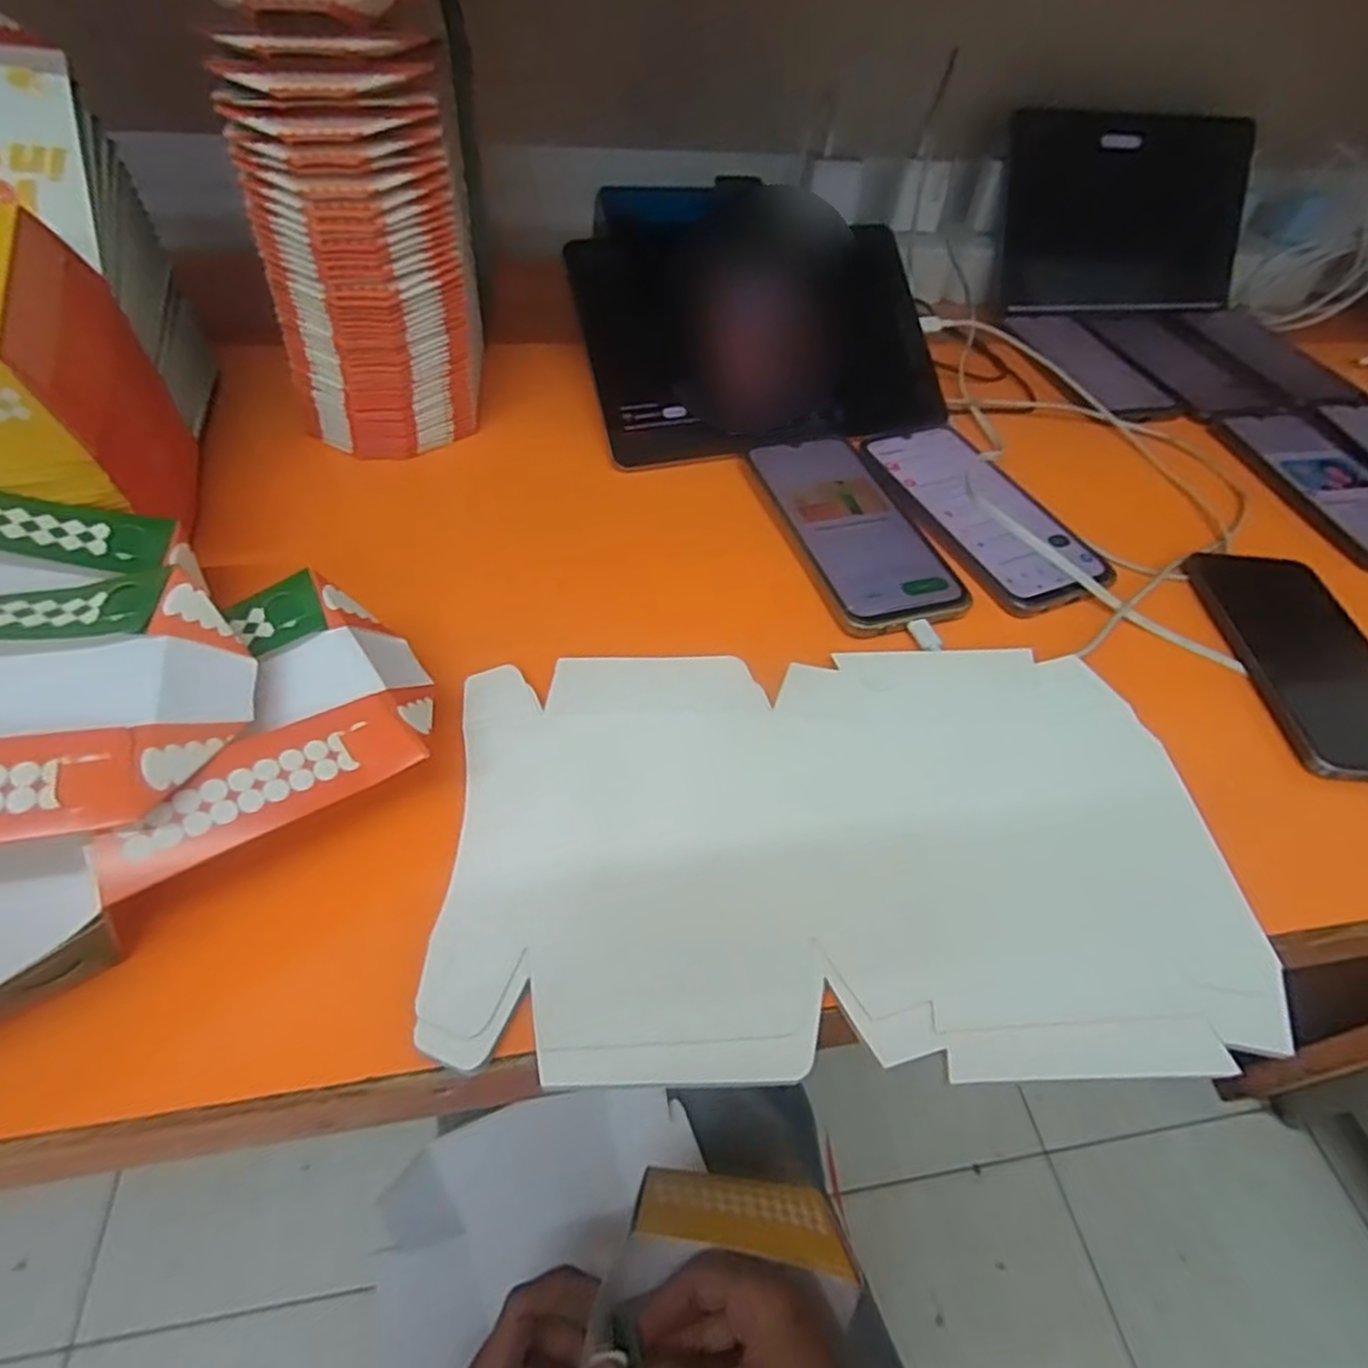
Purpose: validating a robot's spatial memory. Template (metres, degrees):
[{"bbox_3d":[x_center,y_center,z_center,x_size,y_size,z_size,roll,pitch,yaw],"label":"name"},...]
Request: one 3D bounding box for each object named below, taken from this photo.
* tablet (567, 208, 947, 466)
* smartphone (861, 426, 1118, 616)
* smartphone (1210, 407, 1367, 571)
[{"bbox_3d":[0.054,-0.251,0.512,0.249,0.014,0.176,-13,84,-12],"label":"tablet"},{"bbox_3d":[0.192,-0.116,0.463,0.088,0.007,0.170,-16,54,-18],"label":"smartphone"},{"bbox_3d":[0.466,-0.146,0.521,0.096,0.013,0.183,-4,51,-9],"label":"smartphone"}]

